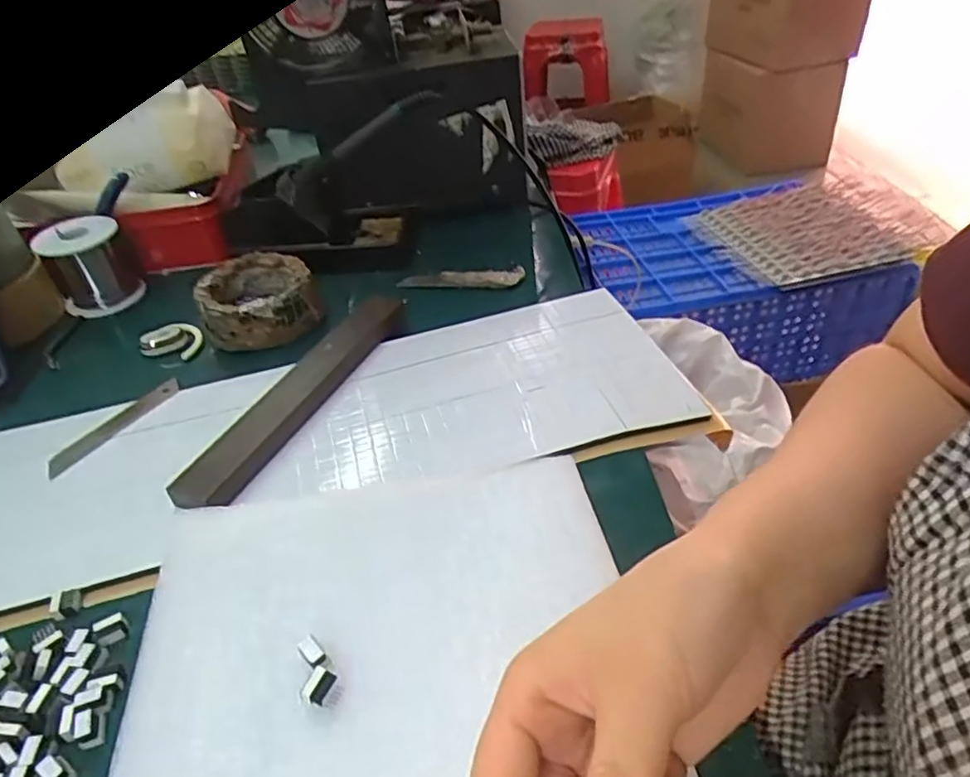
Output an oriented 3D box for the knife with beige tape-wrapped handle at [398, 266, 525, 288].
[{"bbox_3d":[-0.020,-0.091,0.543,0.102,0.013,0.012,-1,38,7],"label":"knife with beige tape-wrapped handle"}]

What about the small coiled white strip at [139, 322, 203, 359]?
[{"bbox_3d":[-0.234,-0.035,0.497,0.041,0.017,0.027,-30,44,-27],"label":"small coiled white strip"}]

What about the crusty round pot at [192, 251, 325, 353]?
[{"bbox_3d":[-0.175,-0.070,0.510,0.082,0.038,0.082,-4,38,3],"label":"crusty round pot"}]

